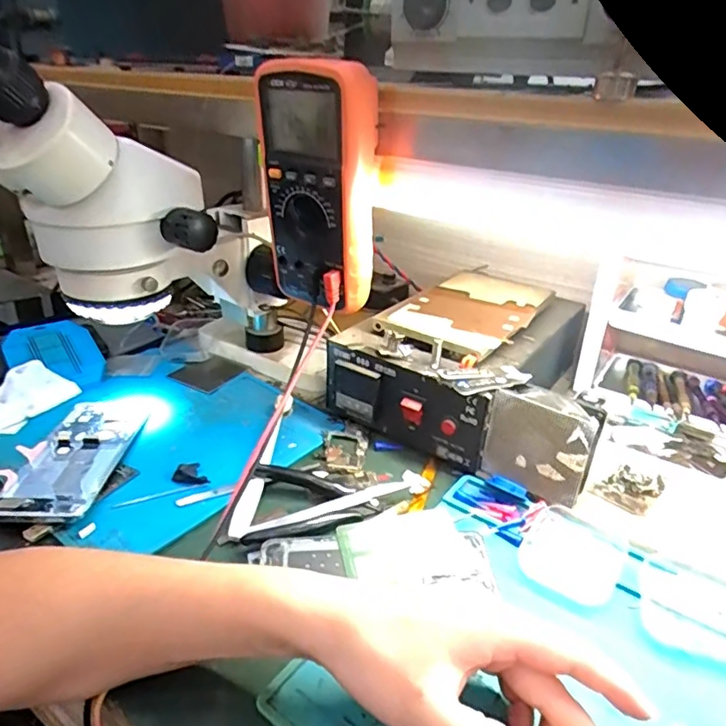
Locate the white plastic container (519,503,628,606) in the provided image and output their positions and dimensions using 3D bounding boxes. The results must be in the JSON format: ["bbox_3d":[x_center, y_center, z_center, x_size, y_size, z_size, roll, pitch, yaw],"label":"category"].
[{"bbox_3d":[0.151,0.133,0.398,0.063,0.012,0.071,19,31,28],"label":"white plastic container"}]

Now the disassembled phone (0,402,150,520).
[{"bbox_3d":[-0.246,0.075,0.487,0.074,0.014,0.167,3,27,-1],"label":"disassembled phone"}]

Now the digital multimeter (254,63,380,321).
[{"bbox_3d":[-0.035,-0.130,0.430,0.084,0.174,0.048,23,34,35],"label":"digital multimeter"}]

